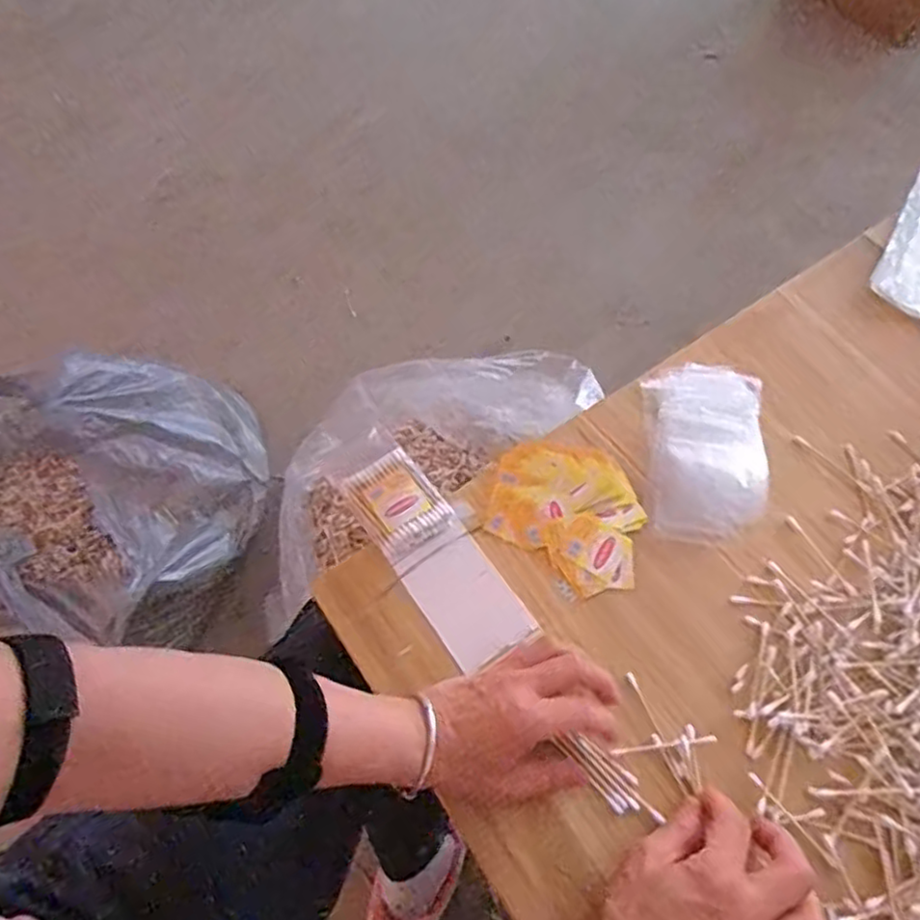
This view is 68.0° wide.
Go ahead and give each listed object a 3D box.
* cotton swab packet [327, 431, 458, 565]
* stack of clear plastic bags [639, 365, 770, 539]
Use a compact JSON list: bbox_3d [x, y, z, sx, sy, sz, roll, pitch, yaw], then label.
[{"bbox_3d":[-0.051,0.024,0.498,0.057,0.014,0.089,-34,68,-18],"label":"cotton swab packet"},{"bbox_3d":[0.192,-0.012,0.527,0.088,0.020,0.146,5,62,1],"label":"stack of clear plastic bags"}]

